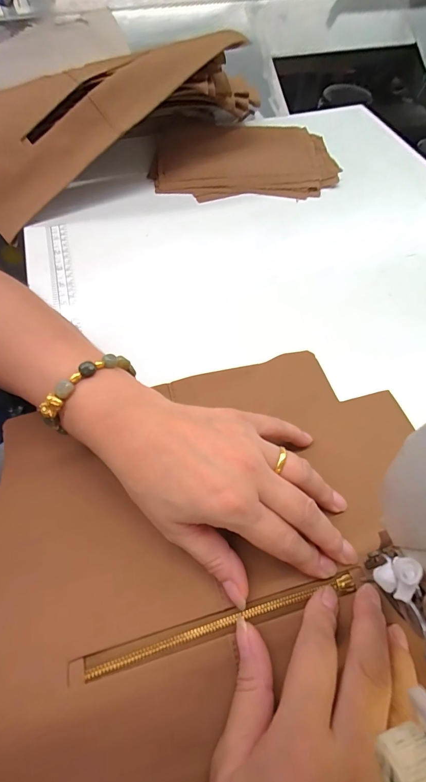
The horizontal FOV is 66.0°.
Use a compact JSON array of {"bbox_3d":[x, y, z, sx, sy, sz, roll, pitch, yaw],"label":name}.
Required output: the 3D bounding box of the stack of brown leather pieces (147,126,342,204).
[{"bbox_3d":[0.042,-0.310,0.437,0.238,0.030,0.136,0,61,-1],"label":"stack of brown leather pieces"}]

